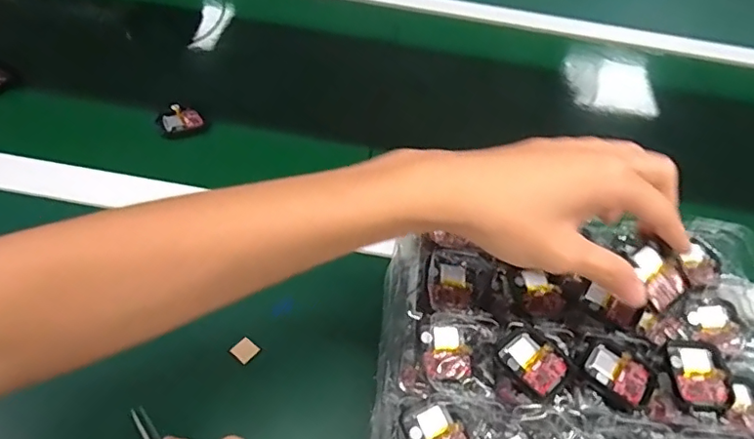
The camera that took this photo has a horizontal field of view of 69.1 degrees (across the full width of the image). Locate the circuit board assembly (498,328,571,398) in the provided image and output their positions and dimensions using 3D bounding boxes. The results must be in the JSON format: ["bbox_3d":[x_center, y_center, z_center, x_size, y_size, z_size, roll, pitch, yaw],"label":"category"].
[{"bbox_3d":[0.096,0.088,0.338,0.040,0.010,0.032,37,53,23],"label":"circuit board assembly"}]

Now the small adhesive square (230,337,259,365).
[{"bbox_3d":[-0.096,0.096,0.402,0.015,0.004,0.015,40,59,10],"label":"small adhesive square"}]

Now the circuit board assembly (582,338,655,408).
[{"bbox_3d":[0.151,0.095,0.340,0.042,0.005,0.032,31,51,18],"label":"circuit board assembly"}]

